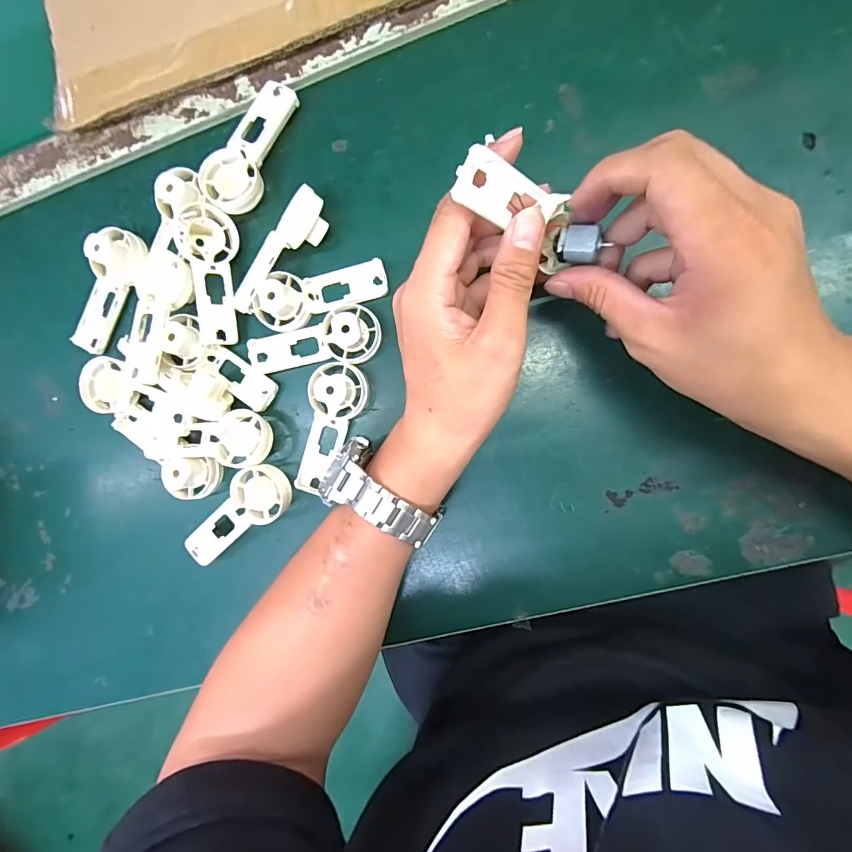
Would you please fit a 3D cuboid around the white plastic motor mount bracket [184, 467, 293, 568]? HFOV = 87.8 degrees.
[{"bbox_3d":[-0.134,0.061,0.317,0.092,0.024,0.040,-32,87,9],"label":"white plastic motor mount bracket"}]

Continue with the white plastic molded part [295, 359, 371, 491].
[{"bbox_3d":[-0.066,0.003,0.301,0.038,0.027,0.092,12,93,9],"label":"white plastic molded part"}]

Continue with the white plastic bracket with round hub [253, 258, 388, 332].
[{"bbox_3d":[-0.073,-0.093,0.304,0.090,0.020,0.034,-17,89,-4],"label":"white plastic bracket with round hub"}]

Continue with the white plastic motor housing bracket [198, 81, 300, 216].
[{"bbox_3d":[-0.121,-0.192,0.307,0.040,0.024,0.092,27,96,7],"label":"white plastic motor housing bracket"}]

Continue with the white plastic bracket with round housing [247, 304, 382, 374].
[{"bbox_3d":[-0.078,-0.061,0.303,0.094,0.024,0.039,-5,91,9],"label":"white plastic bracket with round housing"}]

